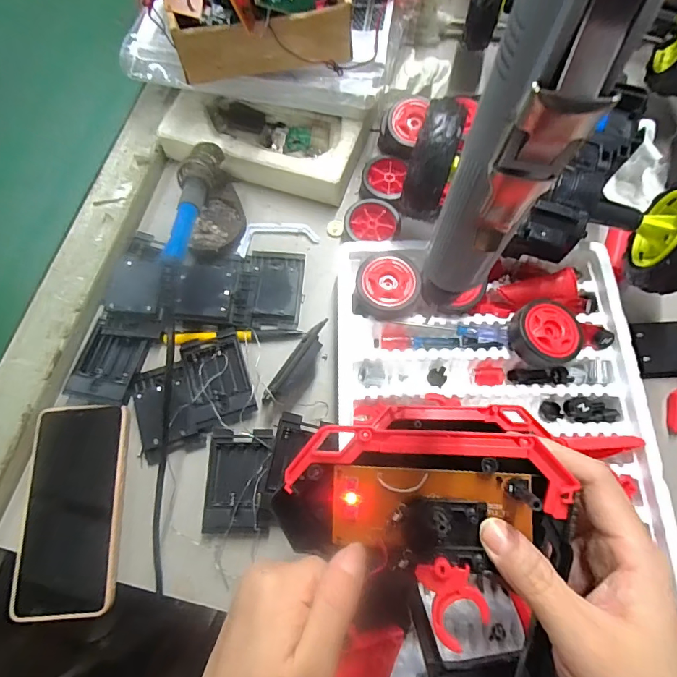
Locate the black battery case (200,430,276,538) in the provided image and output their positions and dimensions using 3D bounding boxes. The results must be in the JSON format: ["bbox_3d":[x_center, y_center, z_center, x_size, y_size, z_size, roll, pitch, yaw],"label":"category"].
[{"bbox_3d":[-0.083,0.121,0.360,0.053,0.013,0.083,1,72,0],"label":"black battery case"}]

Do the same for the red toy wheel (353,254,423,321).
[{"bbox_3d":[0.044,-0.045,0.385,0.056,0.025,0.055,16,73,4],"label":"red toy wheel"}]

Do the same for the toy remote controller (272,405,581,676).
[{"bbox_3d":[0.036,0.128,0.208,0.135,0.047,0.183,6,72,1],"label":"toy remote controller"}]

